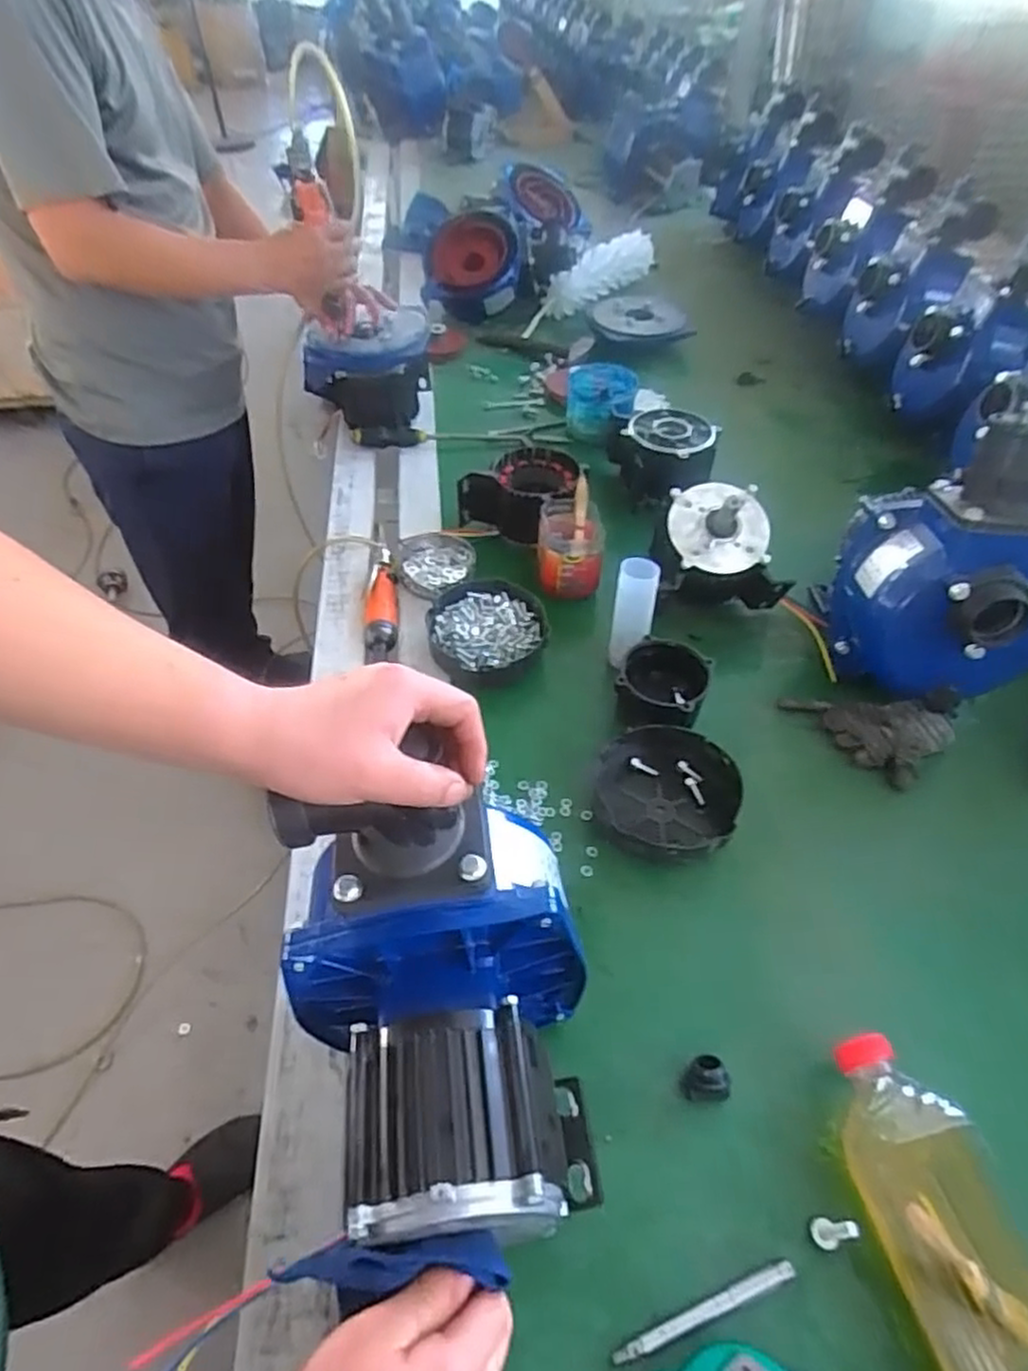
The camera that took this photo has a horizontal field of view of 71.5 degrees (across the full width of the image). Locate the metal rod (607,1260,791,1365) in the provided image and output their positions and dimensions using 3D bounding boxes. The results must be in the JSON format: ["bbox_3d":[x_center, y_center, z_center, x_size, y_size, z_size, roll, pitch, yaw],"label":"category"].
[{"bbox_3d":[0.128,0.419,0.478,0.134,0.005,0.010,-14,52,-14],"label":"metal rod"}]

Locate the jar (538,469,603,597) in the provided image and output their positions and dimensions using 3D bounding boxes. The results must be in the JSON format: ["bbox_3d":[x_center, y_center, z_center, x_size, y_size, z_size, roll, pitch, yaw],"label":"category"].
[{"bbox_3d":[0.073,-0.190,0.940,0.083,0.097,0.133,5,50,2],"label":"jar"}]

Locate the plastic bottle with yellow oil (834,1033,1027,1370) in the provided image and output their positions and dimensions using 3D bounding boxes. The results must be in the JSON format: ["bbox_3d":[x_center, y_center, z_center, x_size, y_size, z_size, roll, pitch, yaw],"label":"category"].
[{"bbox_3d":[0.300,0.360,0.494,0.100,0.069,0.220,-10,51,-11],"label":"plastic bottle with yellow oil"}]

